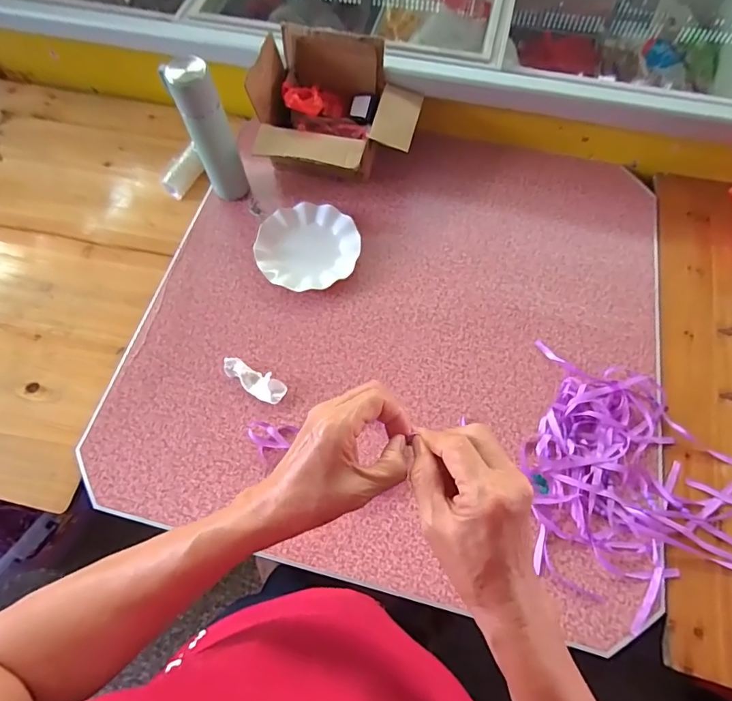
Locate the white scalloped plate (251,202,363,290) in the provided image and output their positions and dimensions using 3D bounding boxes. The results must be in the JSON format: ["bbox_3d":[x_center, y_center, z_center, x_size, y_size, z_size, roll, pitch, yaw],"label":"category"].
[{"bbox_3d":[-0.104,-0.182,0.800,0.174,0.033,0.178,0,66,0],"label":"white scalloped plate"}]

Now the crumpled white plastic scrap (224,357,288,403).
[{"bbox_3d":[-0.178,0.048,0.706,0.110,0.018,0.042,21,68,9],"label":"crumpled white plastic scrap"}]

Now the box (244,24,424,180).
[{"bbox_3d":[-0.054,-0.408,0.807,0.275,0.181,0.219,13,67,6],"label":"box"}]

